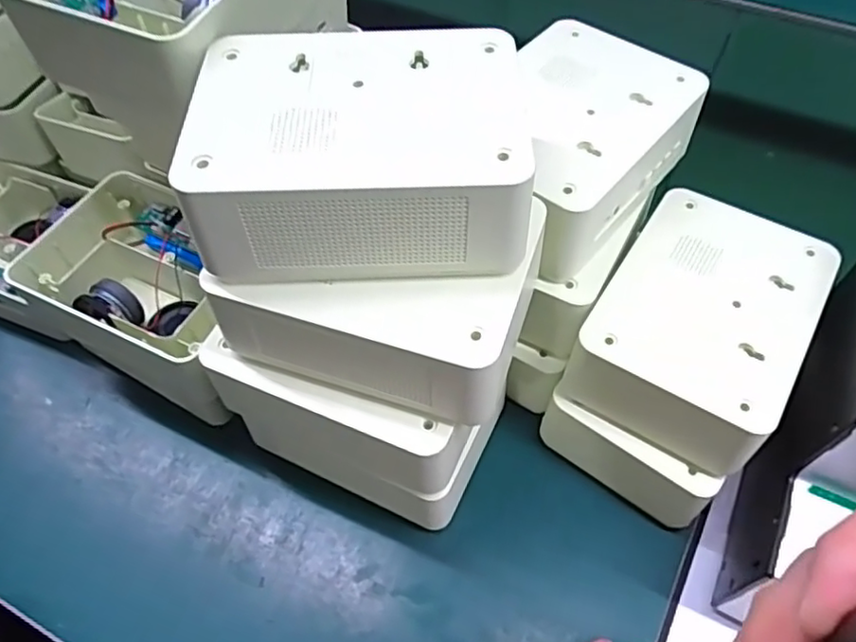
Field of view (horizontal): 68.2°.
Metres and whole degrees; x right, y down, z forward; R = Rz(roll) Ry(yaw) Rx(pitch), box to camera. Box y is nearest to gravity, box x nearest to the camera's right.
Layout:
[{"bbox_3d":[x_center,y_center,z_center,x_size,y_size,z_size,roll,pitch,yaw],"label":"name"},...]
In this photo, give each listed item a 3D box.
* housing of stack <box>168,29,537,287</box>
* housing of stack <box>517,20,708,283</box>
[{"bbox_3d":[-0.027,-0.074,0.278,0.136,0.057,0.101,1,54,1],"label":"housing of stack"},{"bbox_3d":[0.081,-0.103,0.362,0.100,0.053,0.142,35,62,23],"label":"housing of stack"}]

